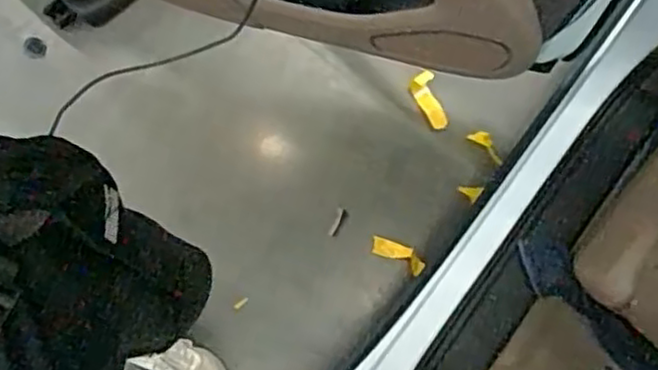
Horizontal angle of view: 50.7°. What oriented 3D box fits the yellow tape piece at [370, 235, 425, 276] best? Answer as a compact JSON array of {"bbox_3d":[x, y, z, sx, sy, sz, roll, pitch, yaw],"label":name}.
[{"bbox_3d":[0.147,0.150,1.487,0.125,0.008,0.047,26,77,21],"label":"yellow tape piece"}]

